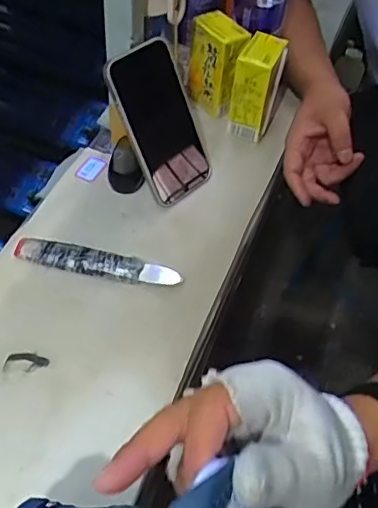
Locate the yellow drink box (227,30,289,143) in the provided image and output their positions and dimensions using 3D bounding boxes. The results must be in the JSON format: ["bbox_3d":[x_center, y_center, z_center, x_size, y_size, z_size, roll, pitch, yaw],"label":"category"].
[{"bbox_3d":[0.080,-0.198,0.673,0.048,0.112,0.060,17,53,9],"label":"yellow drink box"}]

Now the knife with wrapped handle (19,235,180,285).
[{"bbox_3d":[-0.091,0.008,0.556,0.165,0.020,0.028,13,53,5],"label":"knife with wrapped handle"}]

